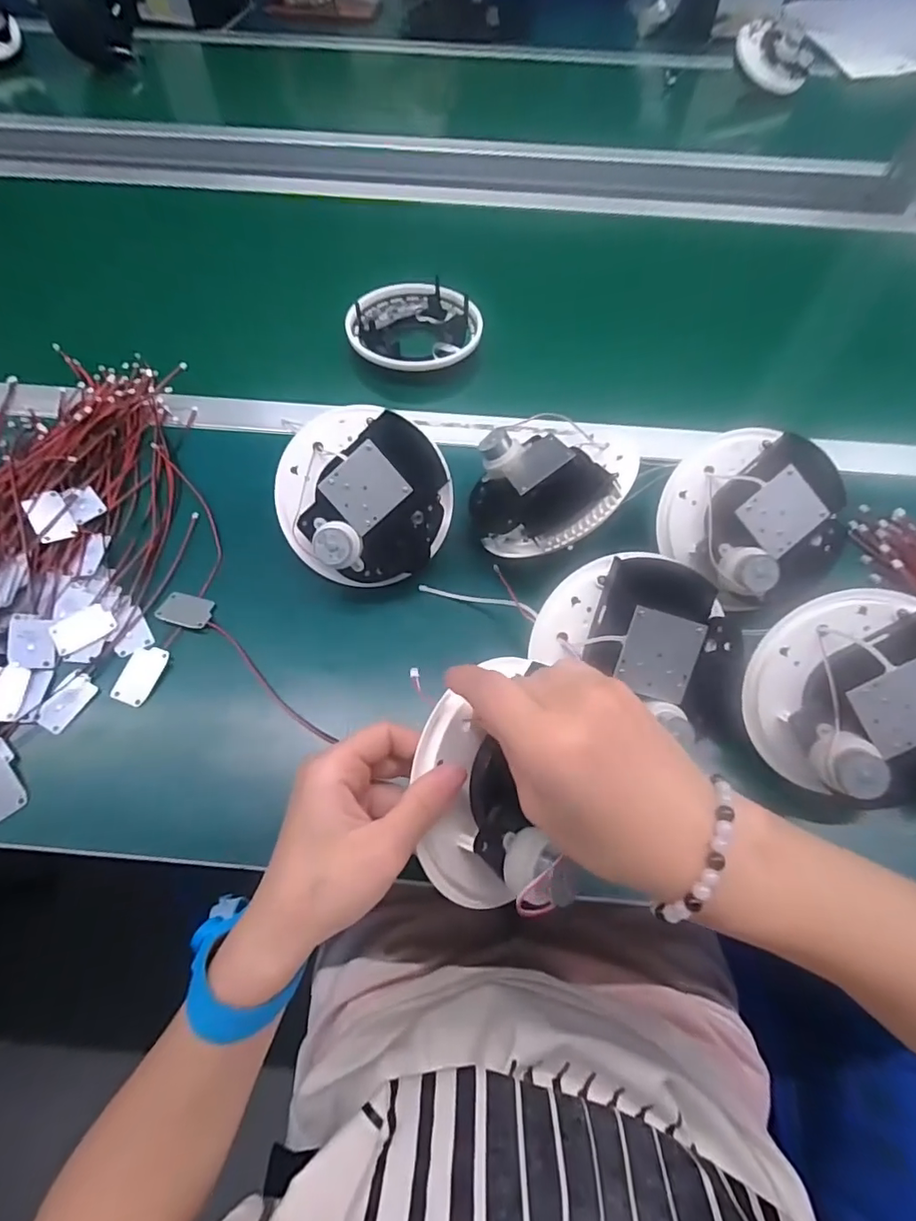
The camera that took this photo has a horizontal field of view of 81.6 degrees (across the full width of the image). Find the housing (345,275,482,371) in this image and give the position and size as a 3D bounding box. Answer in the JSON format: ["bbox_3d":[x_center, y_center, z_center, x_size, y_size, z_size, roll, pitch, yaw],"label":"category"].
[{"bbox_3d":[-0.041,-0.299,0.545,0.128,0.031,0.121,1,60,-1],"label":"housing"}]

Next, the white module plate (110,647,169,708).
[{"bbox_3d":[-0.218,0.044,0.363,0.028,0.004,0.040,19,70,2],"label":"white module plate"}]

